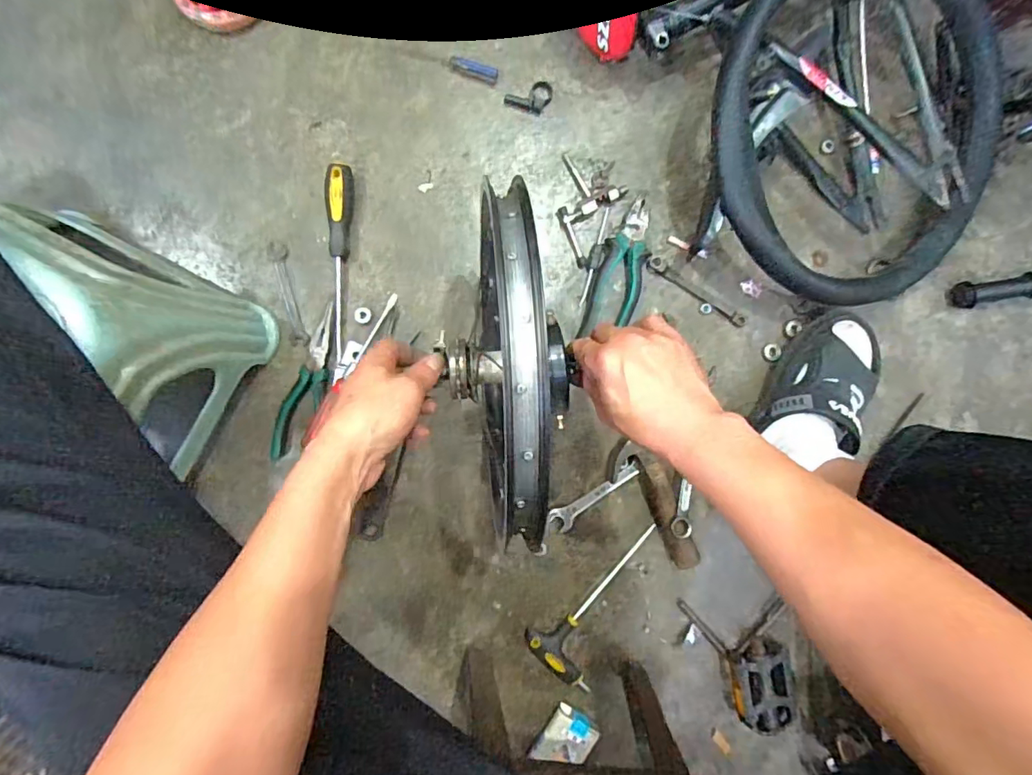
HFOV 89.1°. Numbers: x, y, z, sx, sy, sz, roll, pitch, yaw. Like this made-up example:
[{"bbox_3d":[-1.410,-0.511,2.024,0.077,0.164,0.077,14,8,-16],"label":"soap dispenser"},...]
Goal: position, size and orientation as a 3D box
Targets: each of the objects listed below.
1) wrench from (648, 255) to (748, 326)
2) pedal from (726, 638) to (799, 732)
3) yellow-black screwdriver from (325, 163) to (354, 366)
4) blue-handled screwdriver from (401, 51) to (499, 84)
[{"bbox_3d":[0.221,-0.116,0.640,0.143,0.005,0.021,34,87,-4],"label":"wrench"},{"bbox_3d":[0.301,0.366,0.647,0.074,0.032,0.105,-9,91,-5],"label":"pedal"},{"bbox_3d":[-0.200,-0.139,0.591,0.025,0.028,0.218,1,90,-5],"label":"yellow-black screwdriver"},{"bbox_3d":[-0.076,-0.379,0.611,0.113,0.011,0.021,16,88,-5],"label":"blue-handled screwdriver"}]

